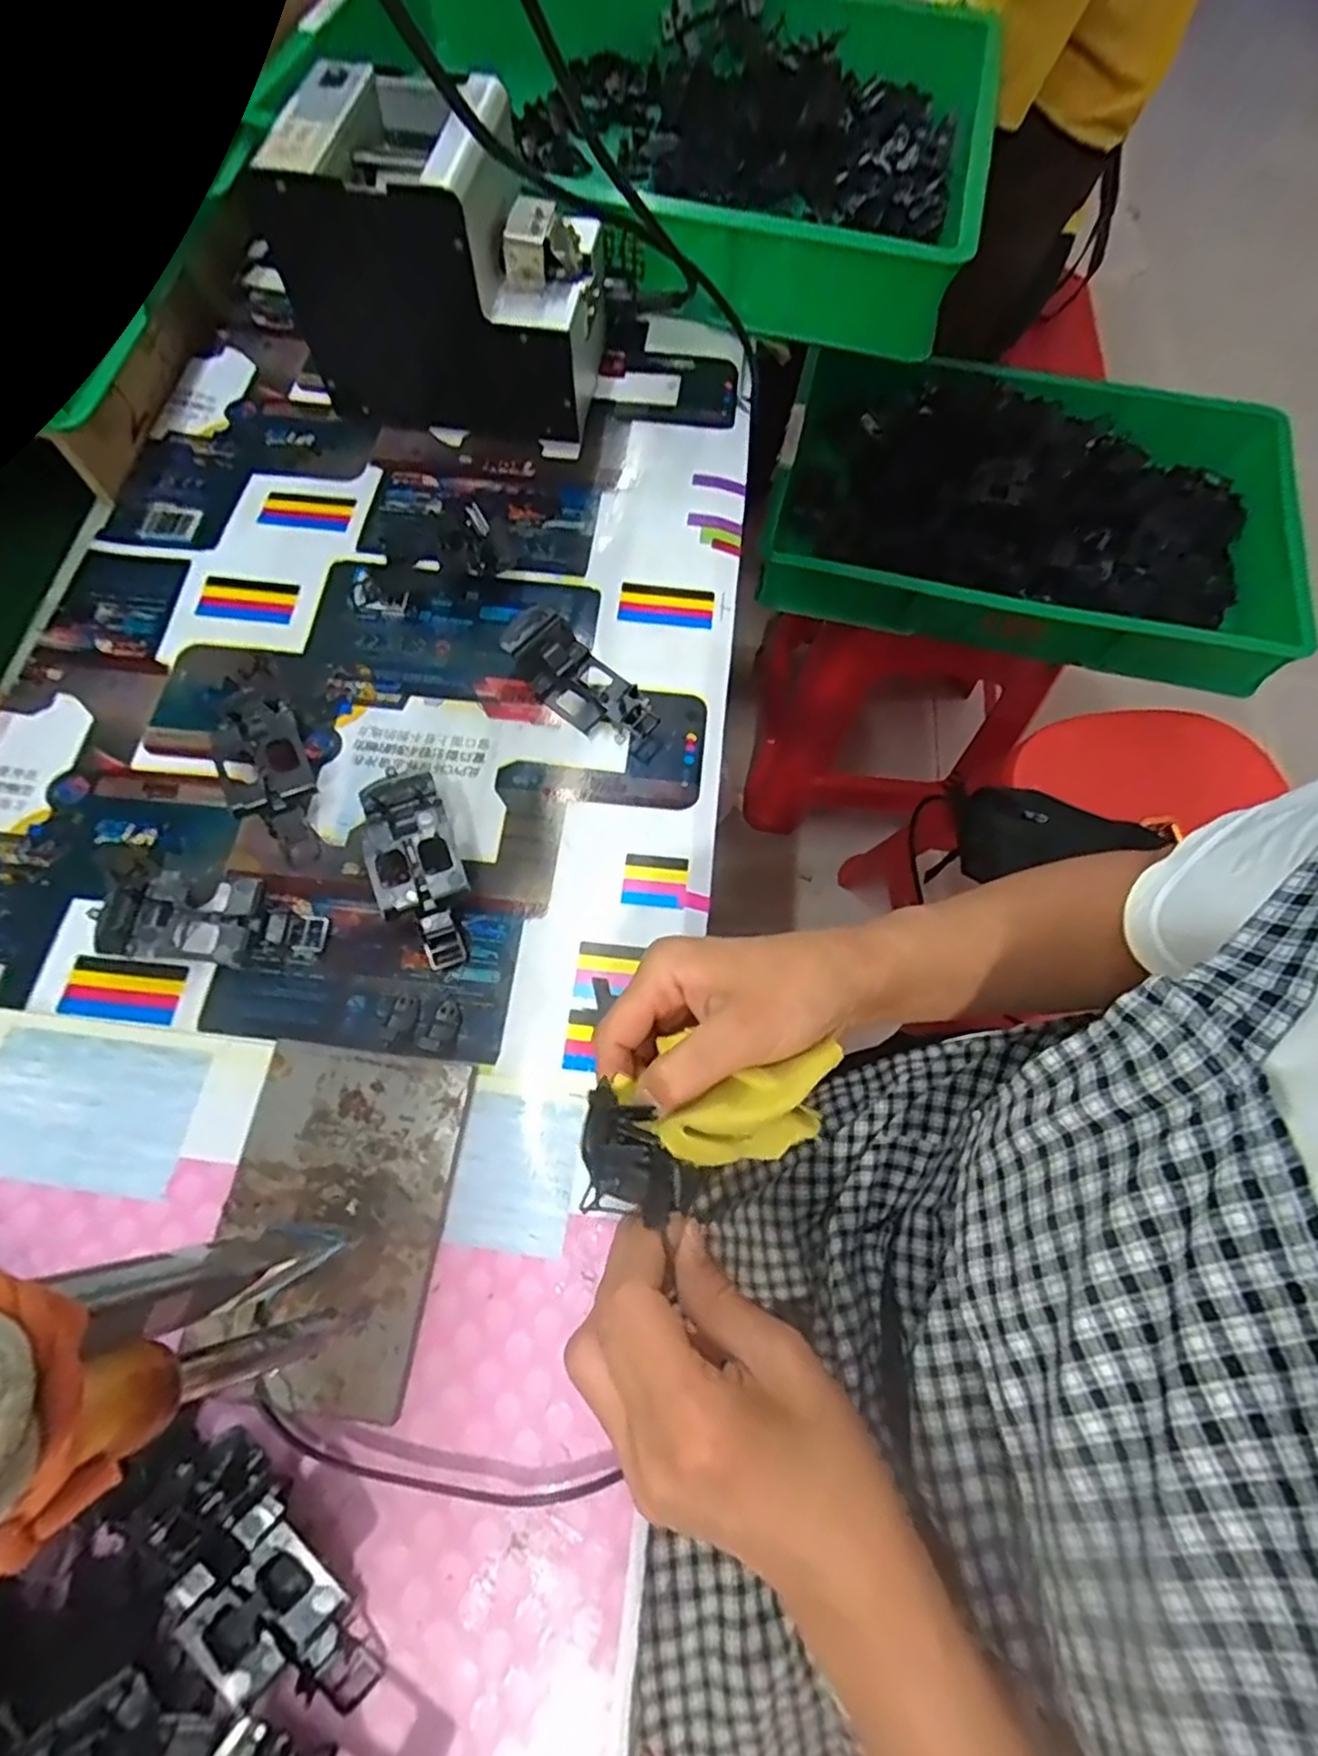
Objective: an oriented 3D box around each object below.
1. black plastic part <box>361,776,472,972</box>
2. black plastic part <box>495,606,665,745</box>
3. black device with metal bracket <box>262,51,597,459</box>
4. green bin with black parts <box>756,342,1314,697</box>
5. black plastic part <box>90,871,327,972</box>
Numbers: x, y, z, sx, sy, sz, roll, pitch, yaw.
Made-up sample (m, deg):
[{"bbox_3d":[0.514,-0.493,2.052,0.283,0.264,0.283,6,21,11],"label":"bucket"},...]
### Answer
[{"bbox_3d":[-0.132,-0.007,0.382,0.046,0.033,0.108,-21,71,-9],"label":"black plastic part"},{"bbox_3d":[-0.048,-0.121,0.435,0.104,0.021,0.046,40,73,-1],"label":"black plastic part"},{"bbox_3d":[-0.135,-0.400,0.469,0.176,0.149,0.113,9,69,1],"label":"black device with metal bracket"},{"bbox_3d":[0.402,-0.405,0.774,0.542,0.121,0.349,16,69,6],"label":"green bin with black parts"},{"bbox_3d":[-0.232,0.021,0.369,0.103,0.032,0.048,8,69,1],"label":"black plastic part"}]

